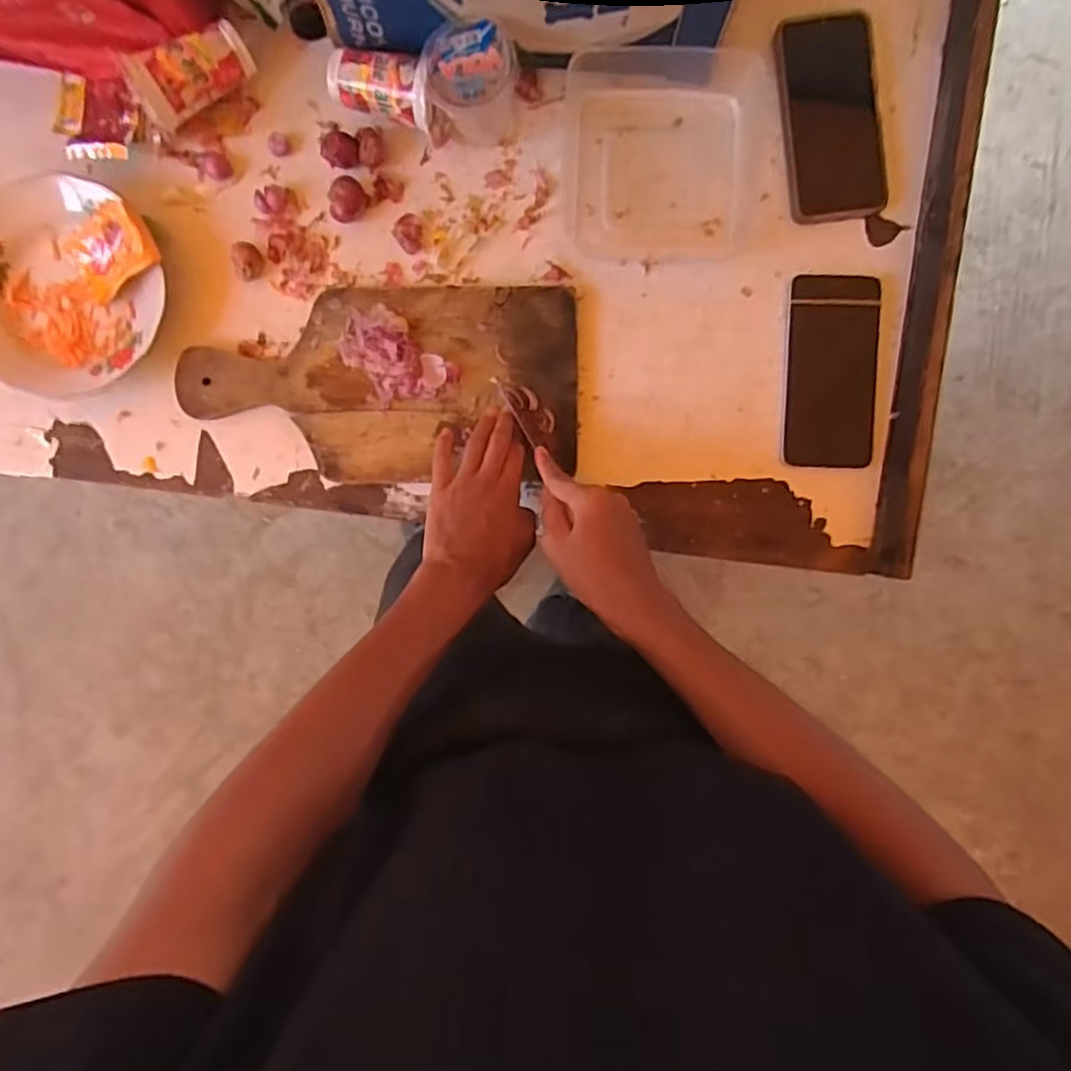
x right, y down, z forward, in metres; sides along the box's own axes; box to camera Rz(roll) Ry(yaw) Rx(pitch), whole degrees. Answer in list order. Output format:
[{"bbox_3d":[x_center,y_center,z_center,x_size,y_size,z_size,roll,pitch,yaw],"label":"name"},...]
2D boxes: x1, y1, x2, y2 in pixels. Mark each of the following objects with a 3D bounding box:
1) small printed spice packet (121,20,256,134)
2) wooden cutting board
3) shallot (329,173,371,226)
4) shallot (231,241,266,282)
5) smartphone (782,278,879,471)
[{"bbox_3d":[-0.282,-0.381,0.563,0.096,0.041,0.047,-37,90,-12],"label":"small printed spice packet"},{"bbox_3d":[-0.134,-0.130,0.596,0.339,0.021,0.162,-5,91,2],"label":"wooden cutting board"},{"bbox_3d":[-0.161,-0.288,0.590,0.035,0.027,0.028,-34,90,3],"label":"shallot"},{"bbox_3d":[-0.248,-0.237,0.595,0.023,0.017,0.031,-6,91,2],"label":"shallot"},{"bbox_3d":[0.252,-0.139,0.584,0.075,0.013,0.159,1,92,2],"label":"smartphone"}]

